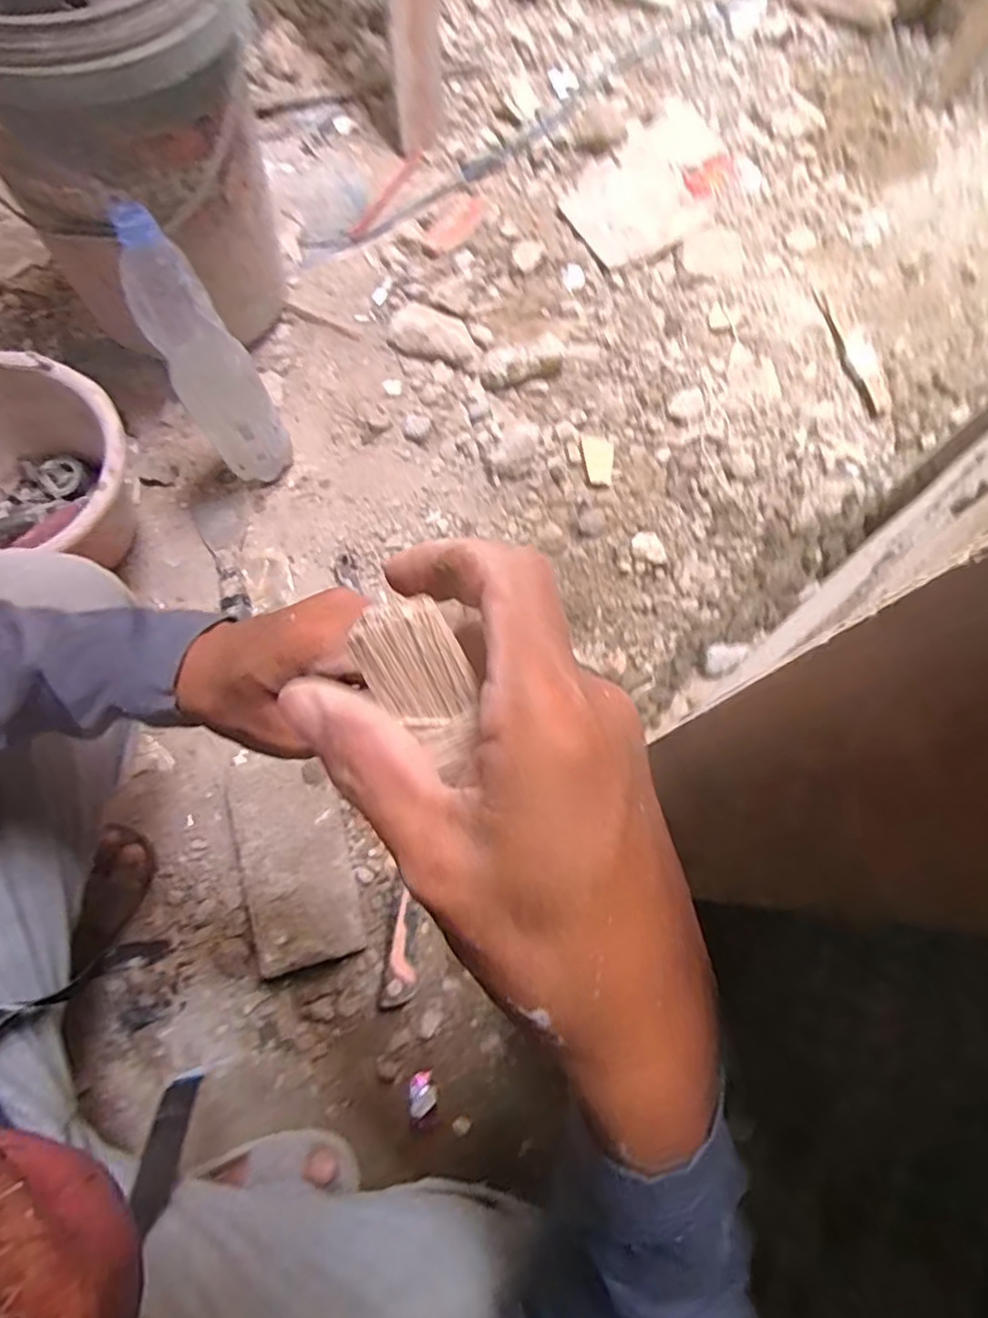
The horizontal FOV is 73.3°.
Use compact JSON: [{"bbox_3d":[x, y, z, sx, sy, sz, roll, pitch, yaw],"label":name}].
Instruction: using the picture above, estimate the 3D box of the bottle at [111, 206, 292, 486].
[{"bbox_3d":[-0.294,-0.297,0.692,0.083,0.324,0.072,-25,75,-9],"label":"bottle"}]

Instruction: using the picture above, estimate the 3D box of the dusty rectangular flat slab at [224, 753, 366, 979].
[{"bbox_3d":[-0.202,0.193,0.673,0.103,0.041,0.217,-17,74,-7],"label":"dusty rectangular flat slab"}]

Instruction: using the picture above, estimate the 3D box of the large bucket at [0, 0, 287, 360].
[{"bbox_3d":[-0.391,-0.564,0.713,0.272,0.353,0.296,1,73,-2],"label":"large bucket"}]

